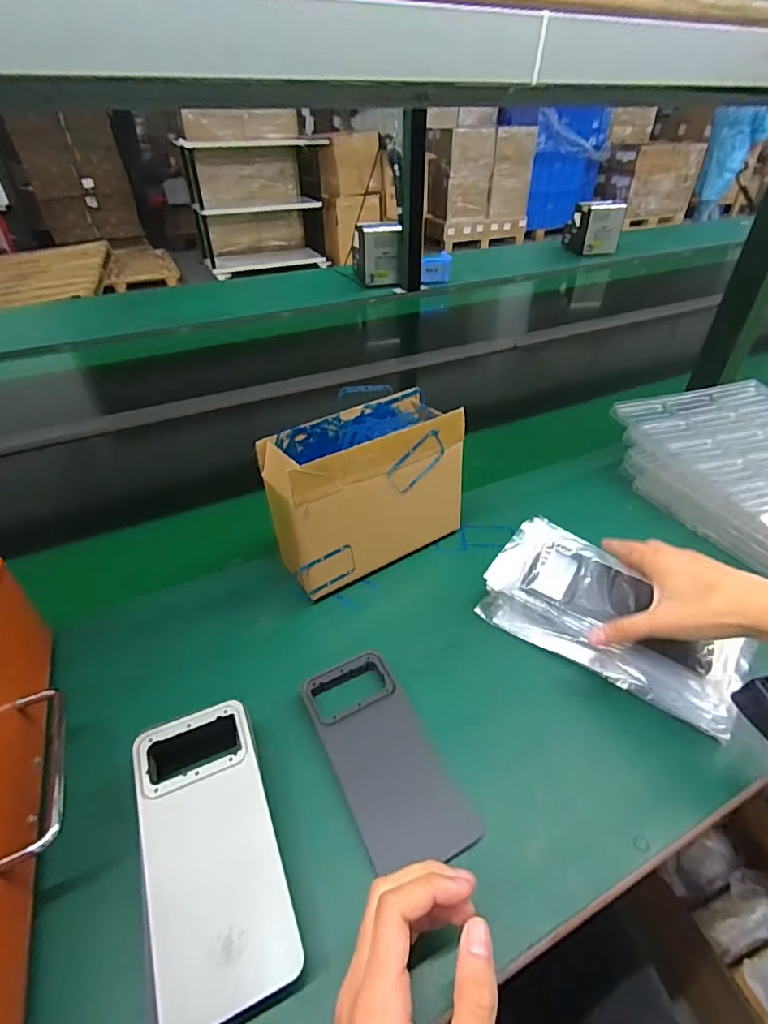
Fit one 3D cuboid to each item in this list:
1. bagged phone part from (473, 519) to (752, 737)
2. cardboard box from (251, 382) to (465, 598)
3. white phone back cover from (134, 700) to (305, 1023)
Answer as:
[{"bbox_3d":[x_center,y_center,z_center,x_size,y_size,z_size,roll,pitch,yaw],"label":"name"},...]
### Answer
[{"bbox_3d":[0.204,0.090,0.434,0.210,0.045,0.114,25,46,29],"label":"bagged phone part"},{"bbox_3d":[-0.019,-0.024,0.496,0.191,0.156,0.088,-23,44,-26],"label":"cardboard box"},{"bbox_3d":[-0.106,0.200,0.295,0.074,0.006,0.160,-15,52,-18],"label":"white phone back cover"}]

